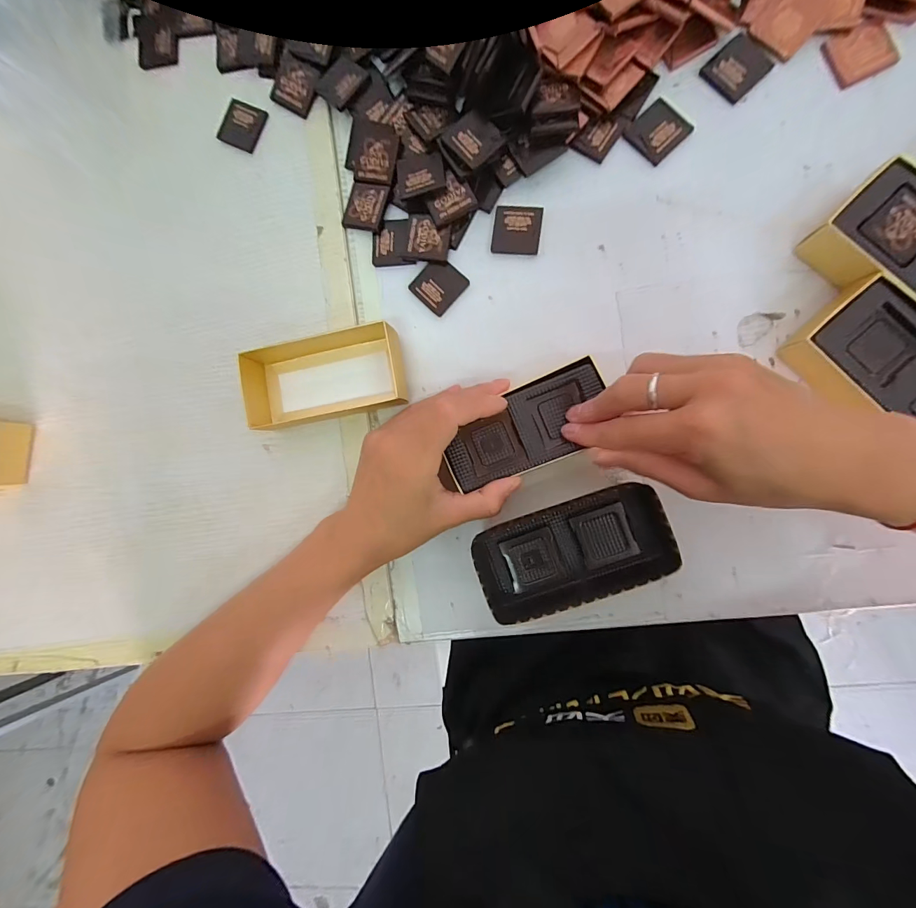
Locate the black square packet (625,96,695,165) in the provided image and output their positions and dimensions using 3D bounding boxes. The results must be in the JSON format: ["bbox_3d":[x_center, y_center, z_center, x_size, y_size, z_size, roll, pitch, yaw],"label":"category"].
[{"bbox_3d":[0.139,-0.225,0.278,0.036,0.004,0.034,-43,84,6],"label":"black square packet"}]

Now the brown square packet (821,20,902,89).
[{"bbox_3d":[0.260,-0.259,0.257,0.036,0.005,0.032,-24,86,7],"label":"brown square packet"}]

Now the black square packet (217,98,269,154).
[{"bbox_3d":[-0.173,-0.262,0.319,0.035,0.004,0.033,26,93,7],"label":"black square packet"}]

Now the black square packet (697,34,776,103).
[{"bbox_3d":[0.186,-0.258,0.267,0.035,0.004,0.033,-42,84,6],"label":"black square packet"}]

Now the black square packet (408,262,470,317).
[{"bbox_3d":[-0.014,-0.125,0.297,0.034,0.004,0.034,44,95,6],"label":"black square packet"}]

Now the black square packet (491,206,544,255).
[{"bbox_3d":[0.043,-0.162,0.289,0.034,0.004,0.033,7,91,8],"label":"black square packet"}]

